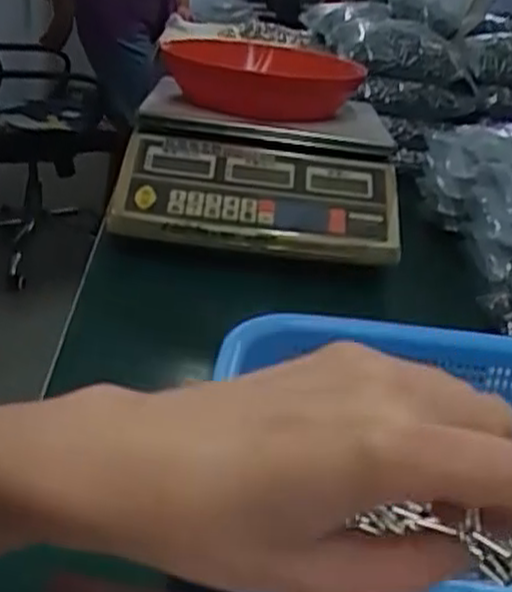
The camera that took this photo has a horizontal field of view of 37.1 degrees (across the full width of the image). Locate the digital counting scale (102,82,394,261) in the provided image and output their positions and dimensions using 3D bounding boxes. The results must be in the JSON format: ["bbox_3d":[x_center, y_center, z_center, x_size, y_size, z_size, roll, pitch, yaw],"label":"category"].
[{"bbox_3d":[0.006,-0.124,0.750,0.257,0.093,0.212,5,26,0],"label":"digital counting scale"}]

